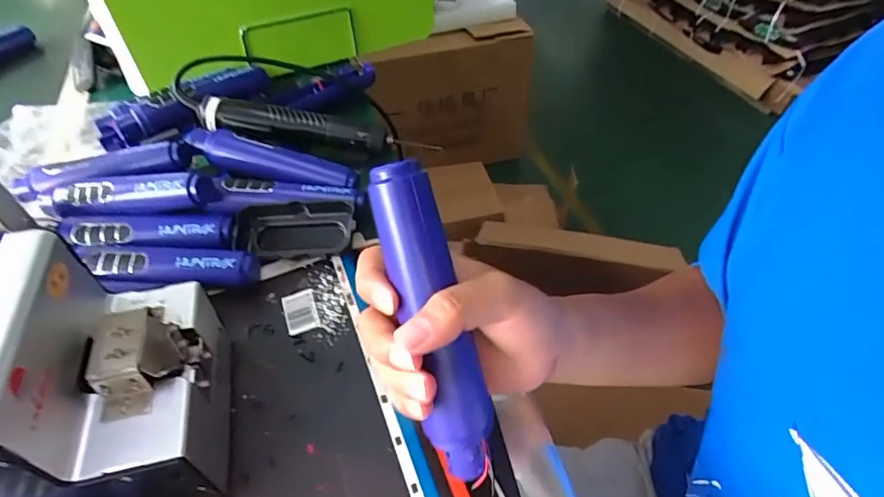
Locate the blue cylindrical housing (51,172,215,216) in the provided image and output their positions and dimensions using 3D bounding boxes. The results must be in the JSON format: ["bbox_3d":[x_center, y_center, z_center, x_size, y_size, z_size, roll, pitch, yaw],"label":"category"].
[{"bbox_3d":[-0.293,-0.050,0.457,0.155,0.039,0.034,0,47,2],"label":"blue cylindrical housing"}]

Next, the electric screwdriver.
[{"bbox_3d":[-0.132,-0.133,0.542,0.253,0.028,0.028,7,44,-8],"label":"electric screwdriver"}]

